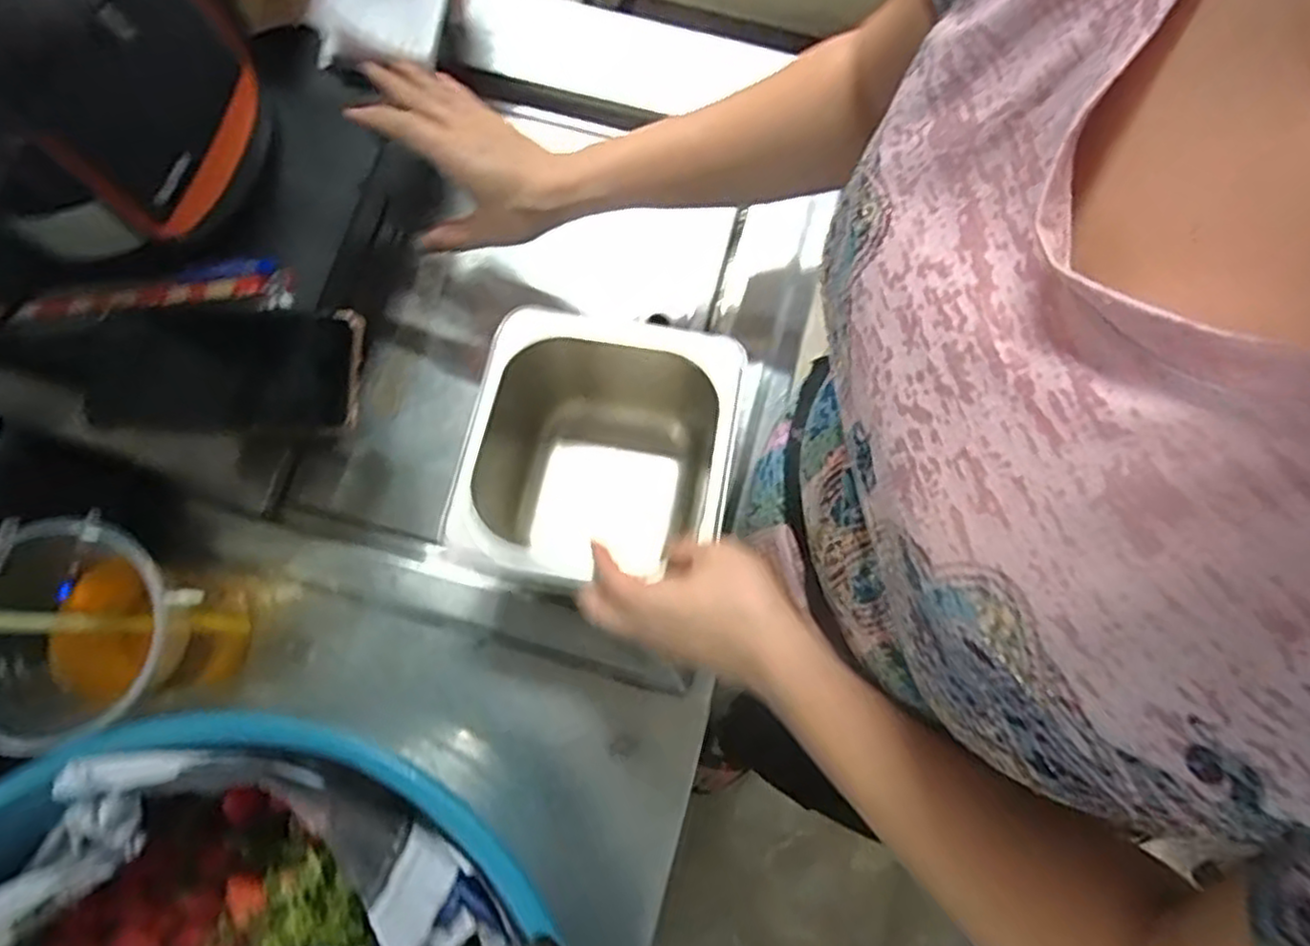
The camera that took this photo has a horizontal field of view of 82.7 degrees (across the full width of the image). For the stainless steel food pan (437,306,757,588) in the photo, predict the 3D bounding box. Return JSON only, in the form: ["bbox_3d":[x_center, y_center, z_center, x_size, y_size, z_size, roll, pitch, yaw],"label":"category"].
[{"bbox_3d":[-0.035,-0.009,0.492,0.158,0.088,0.169,12,78,3],"label":"stainless steel food pan"}]

